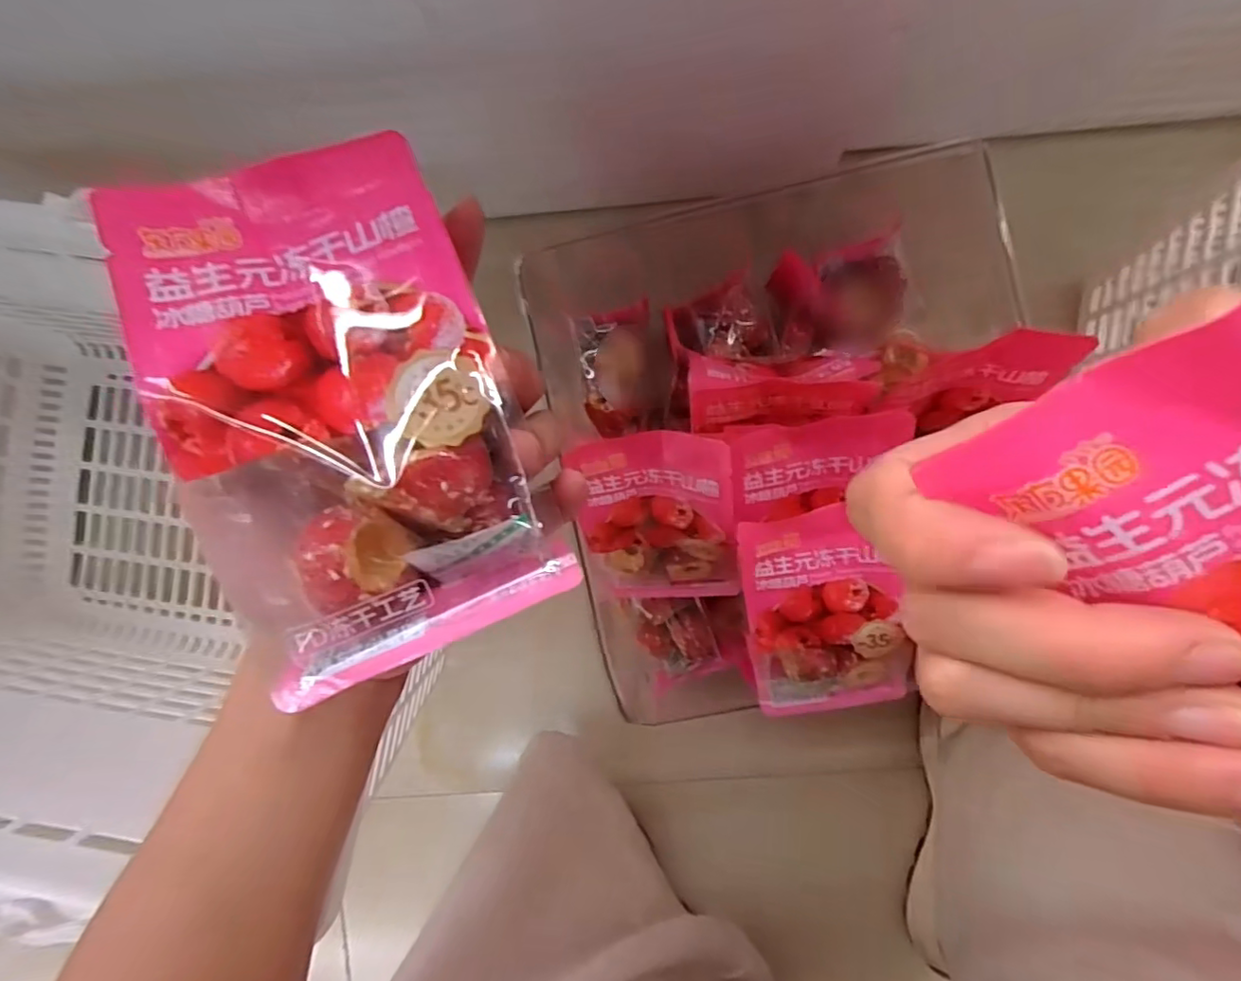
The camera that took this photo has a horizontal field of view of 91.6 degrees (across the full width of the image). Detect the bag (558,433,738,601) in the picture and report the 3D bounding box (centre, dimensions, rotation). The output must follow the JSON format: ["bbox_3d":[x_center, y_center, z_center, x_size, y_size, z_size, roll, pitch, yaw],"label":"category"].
[{"bbox_3d":[0.022,0.026,0.317,0.075,0.142,0.019,-5,51,10],"label":"bag"}]

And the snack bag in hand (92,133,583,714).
[{"bbox_3d":[-0.069,-0.021,0.158,0.079,0.033,0.131,-19,88,-8],"label":"snack bag in hand"}]

